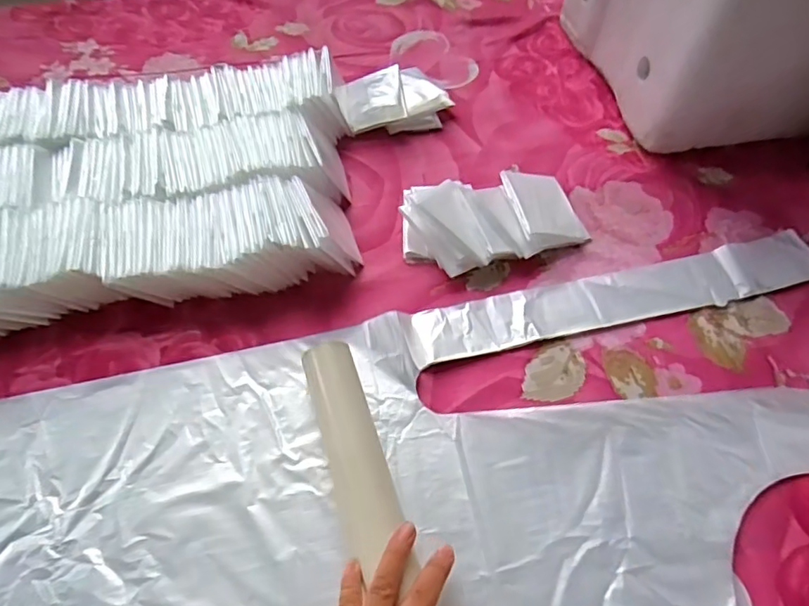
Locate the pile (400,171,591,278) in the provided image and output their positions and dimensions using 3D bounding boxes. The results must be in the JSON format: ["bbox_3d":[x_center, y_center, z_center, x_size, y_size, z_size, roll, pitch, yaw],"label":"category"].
[{"bbox_3d":[0.088,-0.081,0.544,0.175,0.033,0.096,-10,58,-10],"label":"pile"}]

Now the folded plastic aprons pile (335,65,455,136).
[{"bbox_3d":[-0.014,-0.237,0.641,0.120,0.035,0.088,-11,58,-11],"label":"folded plastic aprons pile"}]

